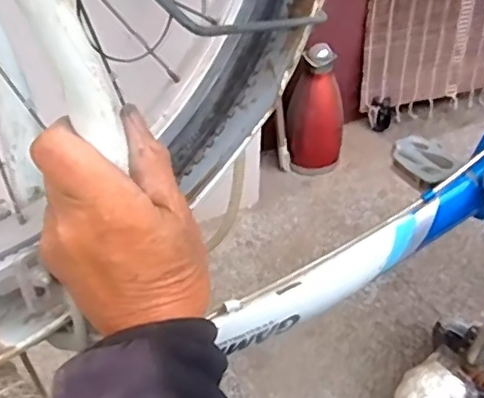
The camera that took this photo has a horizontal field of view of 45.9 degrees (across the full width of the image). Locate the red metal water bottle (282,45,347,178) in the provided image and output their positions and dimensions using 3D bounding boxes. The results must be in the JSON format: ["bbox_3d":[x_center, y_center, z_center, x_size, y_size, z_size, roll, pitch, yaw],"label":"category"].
[{"bbox_3d":[0.175,-0.201,1.327,0.101,0.289,0.125,27,46,30],"label":"red metal water bottle"}]

